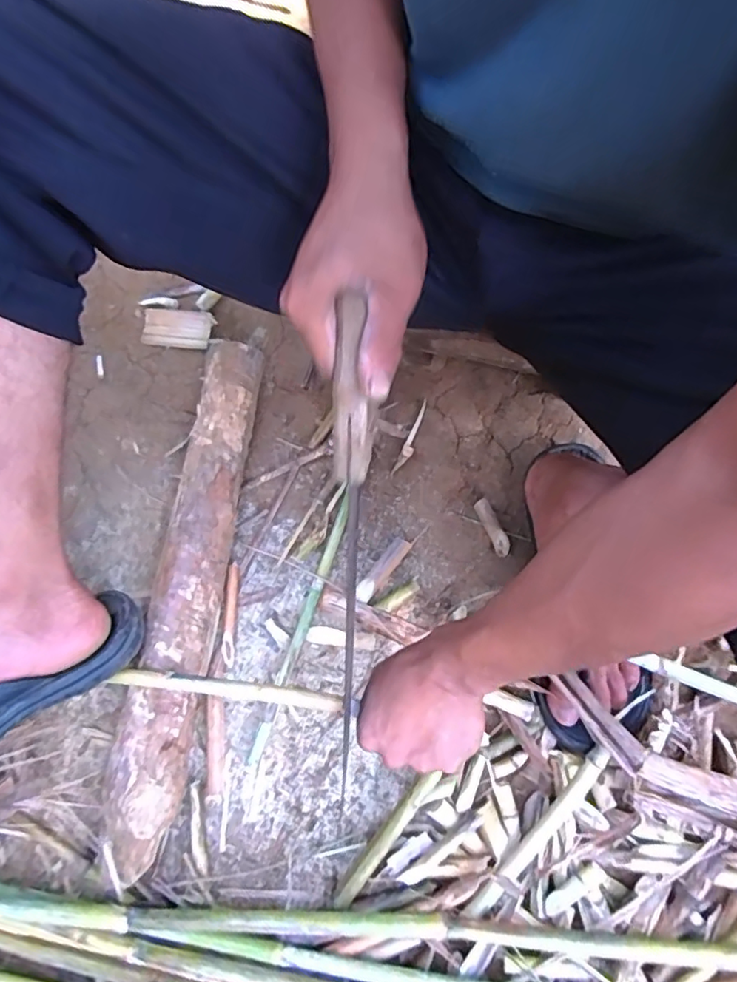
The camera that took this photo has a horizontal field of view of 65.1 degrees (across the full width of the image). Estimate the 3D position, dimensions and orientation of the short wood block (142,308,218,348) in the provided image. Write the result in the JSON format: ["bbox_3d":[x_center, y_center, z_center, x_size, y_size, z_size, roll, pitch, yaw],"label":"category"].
[{"bbox_3d":[-0.229,-0.196,0.693,0.084,0.014,0.044,5,71,4],"label":"short wood block"}]

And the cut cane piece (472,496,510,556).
[{"bbox_3d":[0.126,0.037,0.591,0.016,0.016,0.062,-23,71,-6],"label":"cut cane piece"}]

